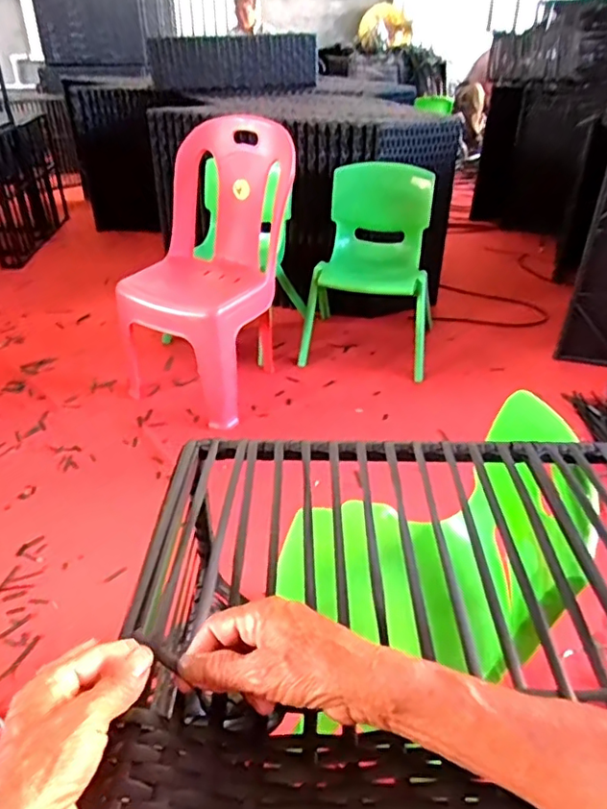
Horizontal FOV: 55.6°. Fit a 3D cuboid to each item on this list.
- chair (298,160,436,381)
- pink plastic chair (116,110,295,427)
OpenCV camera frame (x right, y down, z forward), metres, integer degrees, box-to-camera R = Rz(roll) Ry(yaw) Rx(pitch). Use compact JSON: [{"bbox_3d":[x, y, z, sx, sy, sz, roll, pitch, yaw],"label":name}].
[{"bbox_3d":[0.200,-0.378,1.644,0.375,0.510,0.330,6,35,6],"label":"chair"},{"bbox_3d":[-0.253,-0.330,1.466,0.357,0.633,0.395,13,37,17],"label":"pink plastic chair"}]

